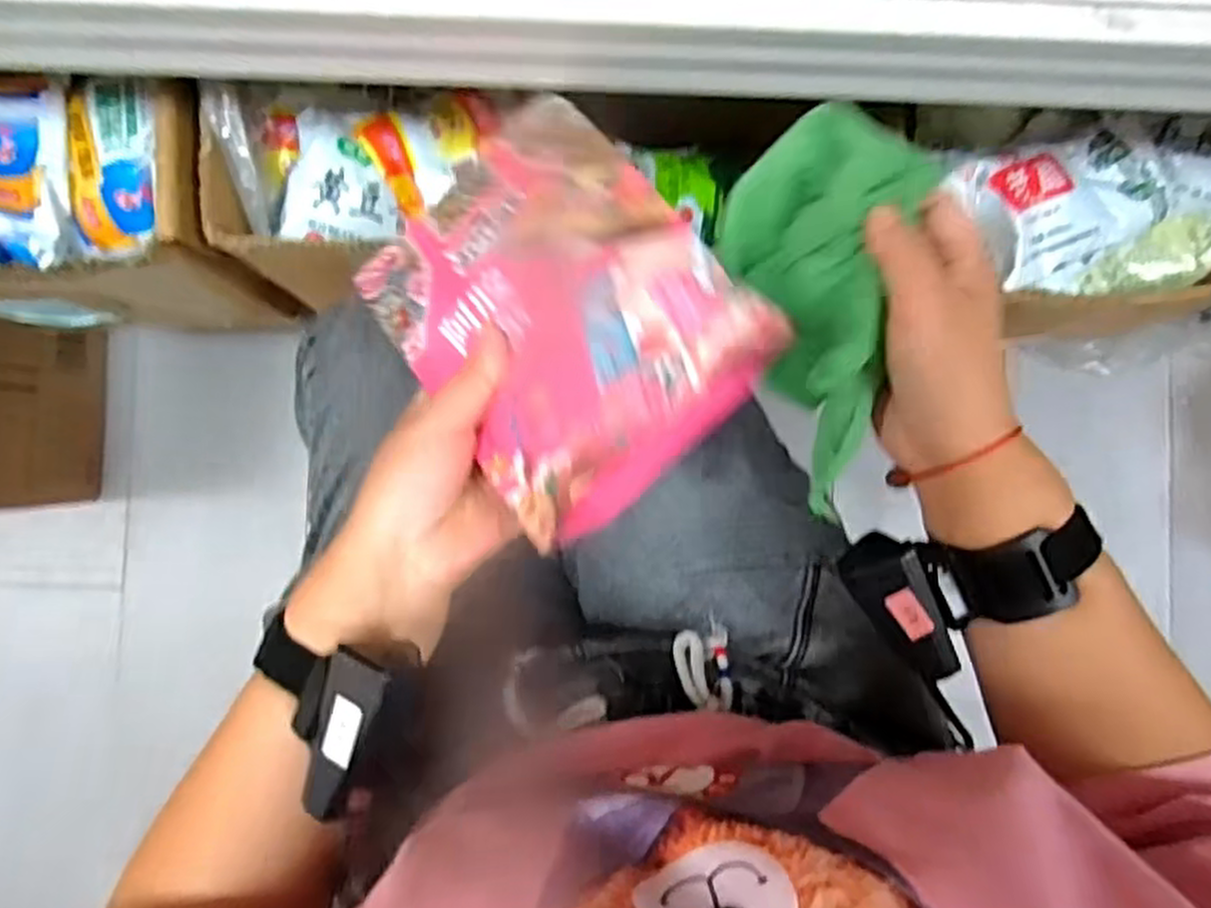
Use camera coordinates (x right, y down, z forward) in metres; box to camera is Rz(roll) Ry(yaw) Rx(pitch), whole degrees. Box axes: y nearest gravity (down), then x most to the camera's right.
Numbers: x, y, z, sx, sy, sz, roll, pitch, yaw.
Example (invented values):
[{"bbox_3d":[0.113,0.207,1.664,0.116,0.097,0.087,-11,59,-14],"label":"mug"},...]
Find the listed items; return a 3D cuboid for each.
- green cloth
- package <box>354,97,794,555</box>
[{"bbox_3d":[0.102,-0.064,0.366,0.081,0.038,0.175,-3,95,-2],"label":"green cloth"},{"bbox_3d":[-0.030,-0.074,0.376,0.144,0.022,0.216,-41,57,9],"label":"package"}]

